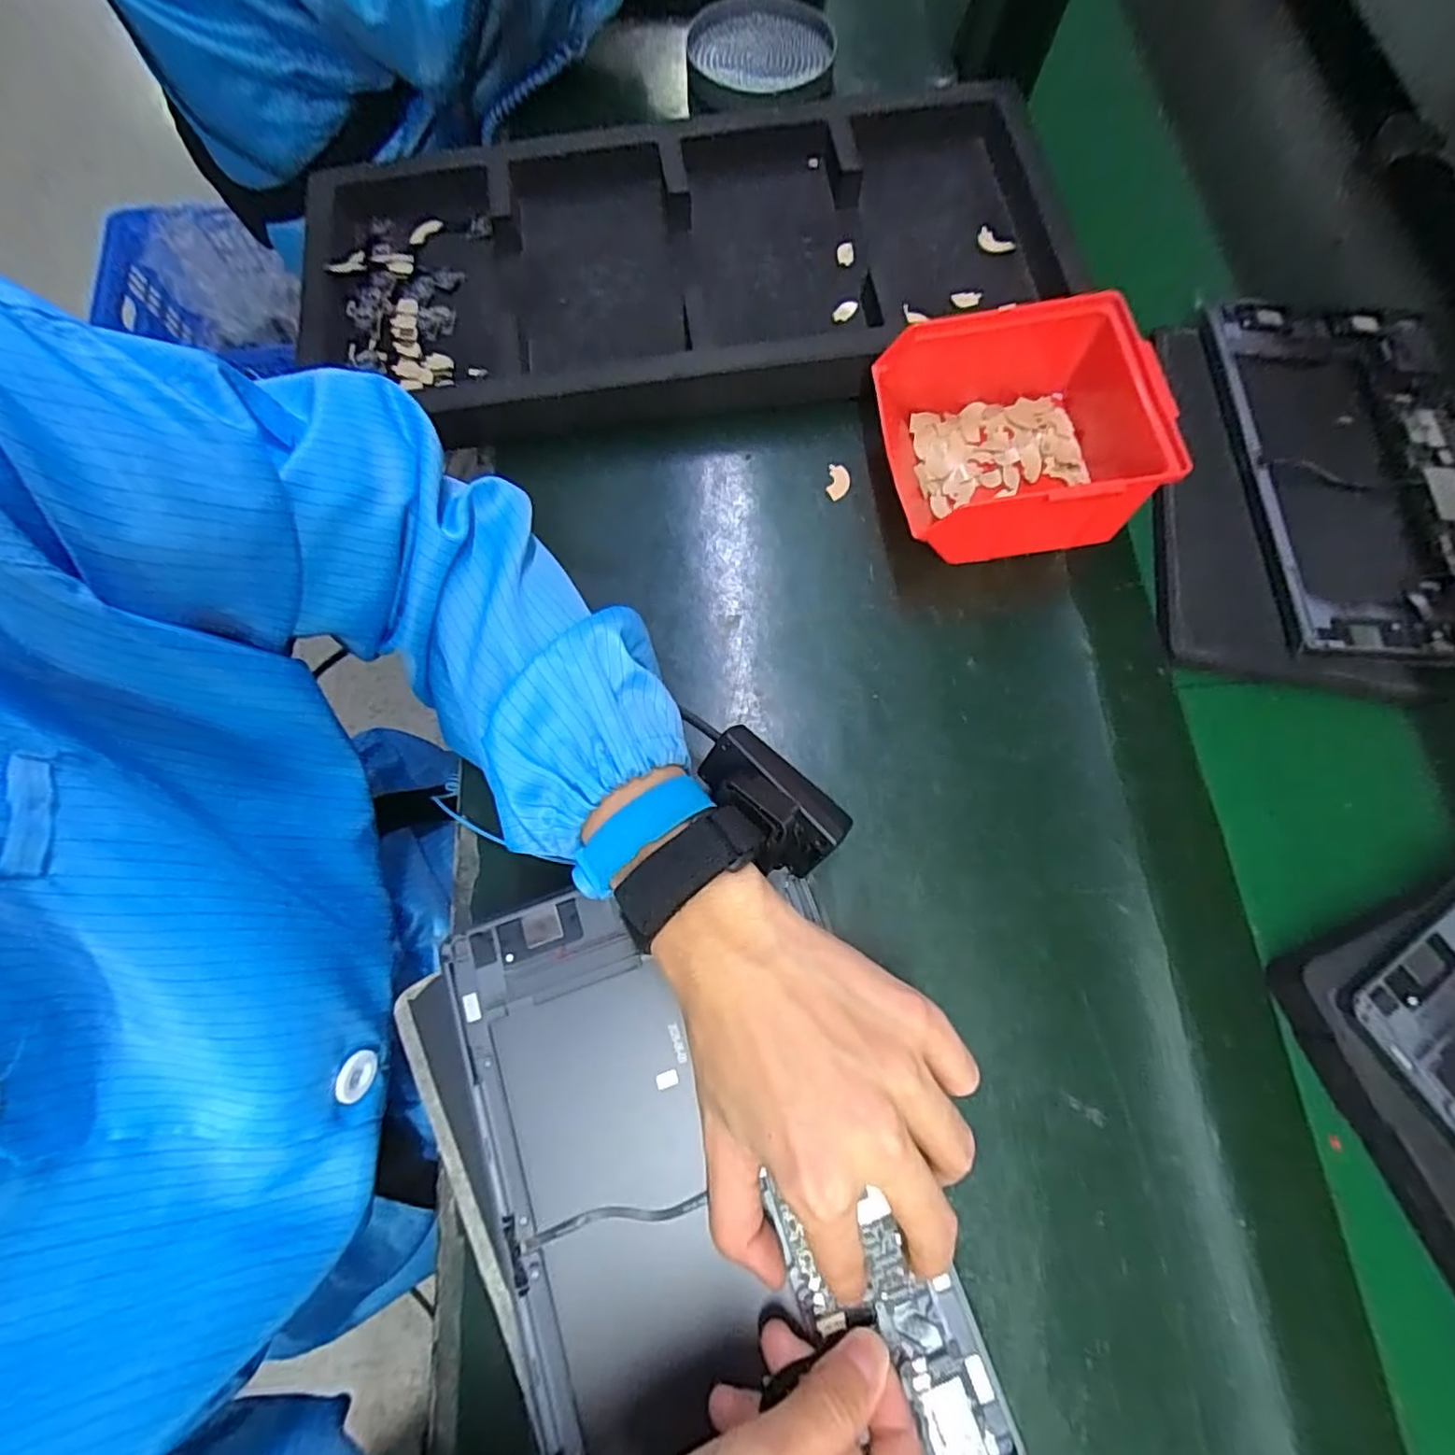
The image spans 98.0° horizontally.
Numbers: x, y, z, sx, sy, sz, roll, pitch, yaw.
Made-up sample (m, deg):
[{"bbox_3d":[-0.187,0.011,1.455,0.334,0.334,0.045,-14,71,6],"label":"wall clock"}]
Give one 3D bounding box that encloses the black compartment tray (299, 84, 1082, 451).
[{"bbox_3d":[-0.025,-0.306,0.417,0.484,0.037,0.229,-8,73,-2],"label":"black compartment tray"}]

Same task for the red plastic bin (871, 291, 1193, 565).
[{"bbox_3d":[0.169,-0.162,0.356,0.150,0.069,0.125,-9,73,-2],"label":"red plastic bin"}]

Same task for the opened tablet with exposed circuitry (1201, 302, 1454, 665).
[{"bbox_3d":[0.382,-0.152,0.380,0.151,0.013,0.243,-2,73,0],"label":"opened tablet with exposed circuitry"}]

